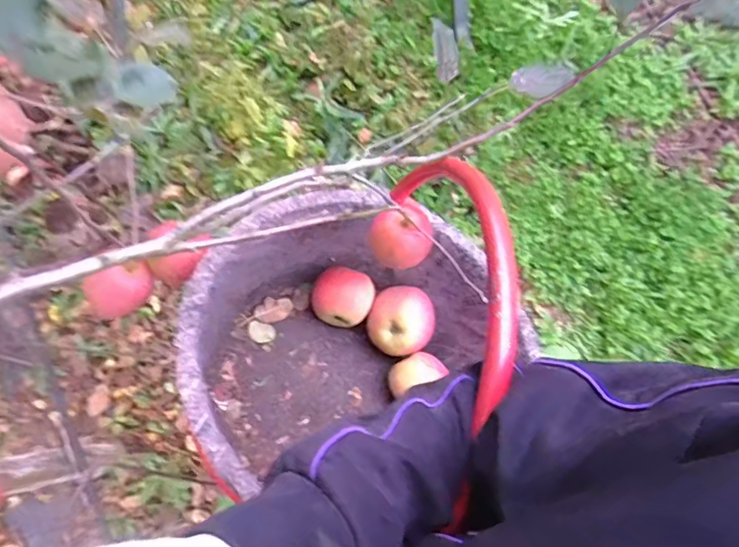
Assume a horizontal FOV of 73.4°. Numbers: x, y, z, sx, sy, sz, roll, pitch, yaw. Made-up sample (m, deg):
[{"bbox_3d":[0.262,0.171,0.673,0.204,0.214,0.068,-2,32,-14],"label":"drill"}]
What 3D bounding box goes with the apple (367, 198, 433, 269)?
[{"bbox_3d":[0.035,-0.040,0.500,0.062,0.059,0.060,1,73,-3],"label":"apple"}]

